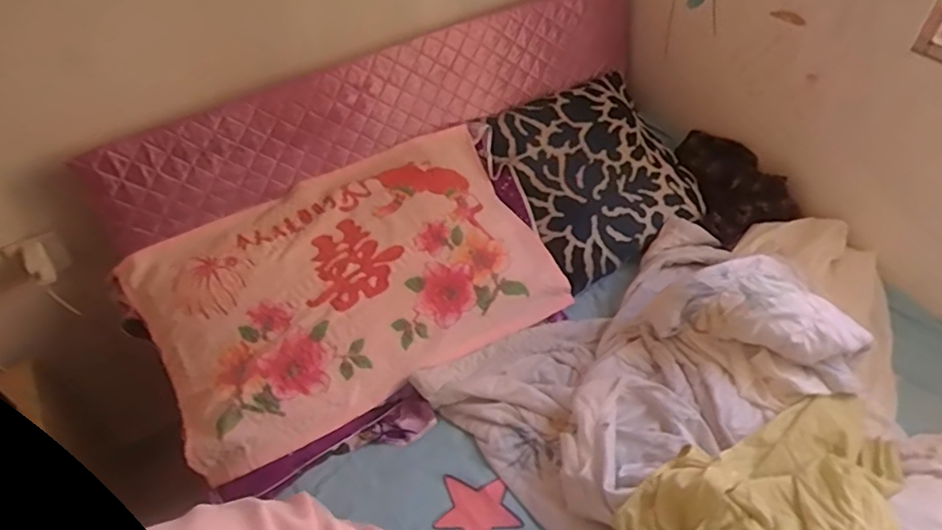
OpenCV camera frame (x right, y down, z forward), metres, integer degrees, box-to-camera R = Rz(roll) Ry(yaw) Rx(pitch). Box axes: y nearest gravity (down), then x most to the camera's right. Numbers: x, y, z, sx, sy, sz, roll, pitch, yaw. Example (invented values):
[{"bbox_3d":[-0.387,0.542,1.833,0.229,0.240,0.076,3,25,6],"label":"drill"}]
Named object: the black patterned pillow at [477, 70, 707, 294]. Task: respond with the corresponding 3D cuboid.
[{"bbox_3d":[0.277,-0.197,1.376,0.441,0.130,0.449,-23,66,-17],"label":"black patterned pillow"}]

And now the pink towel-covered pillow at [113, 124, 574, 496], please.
[{"bbox_3d":[-0.199,0.041,1.142,0.741,0.094,0.506,-27,69,-19],"label":"pink towel-covered pillow"}]

